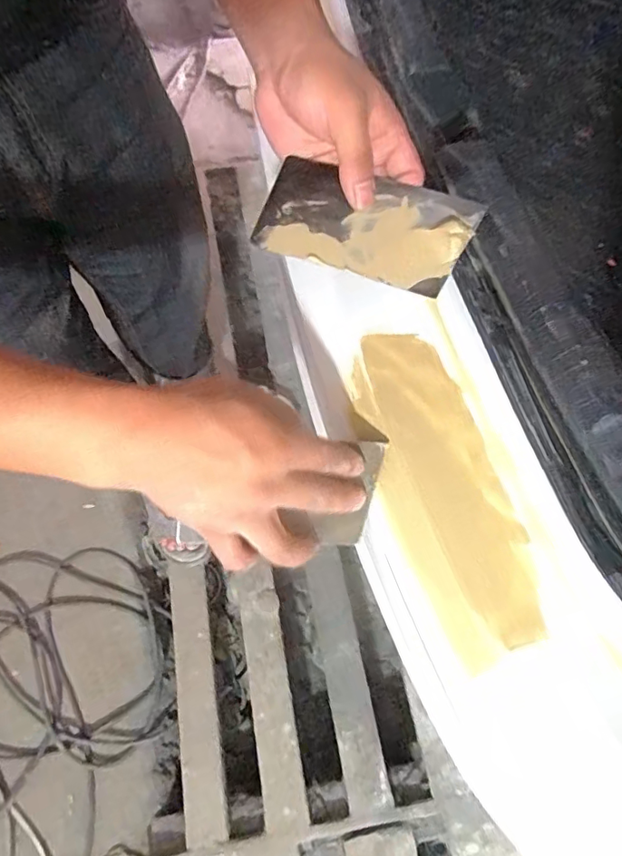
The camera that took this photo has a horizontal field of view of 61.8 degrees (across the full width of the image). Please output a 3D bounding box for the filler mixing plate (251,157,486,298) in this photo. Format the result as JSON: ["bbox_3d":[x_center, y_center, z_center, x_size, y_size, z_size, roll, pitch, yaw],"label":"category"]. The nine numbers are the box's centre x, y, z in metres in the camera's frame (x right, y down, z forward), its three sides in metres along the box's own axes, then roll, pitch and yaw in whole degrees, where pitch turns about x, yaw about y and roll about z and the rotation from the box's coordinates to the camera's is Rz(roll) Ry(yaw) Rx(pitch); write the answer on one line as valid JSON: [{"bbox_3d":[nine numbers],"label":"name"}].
[{"bbox_3d":[0.035,-0.135,0.341,0.134,0.008,0.073,18,77,9],"label":"filler mixing plate"}]

